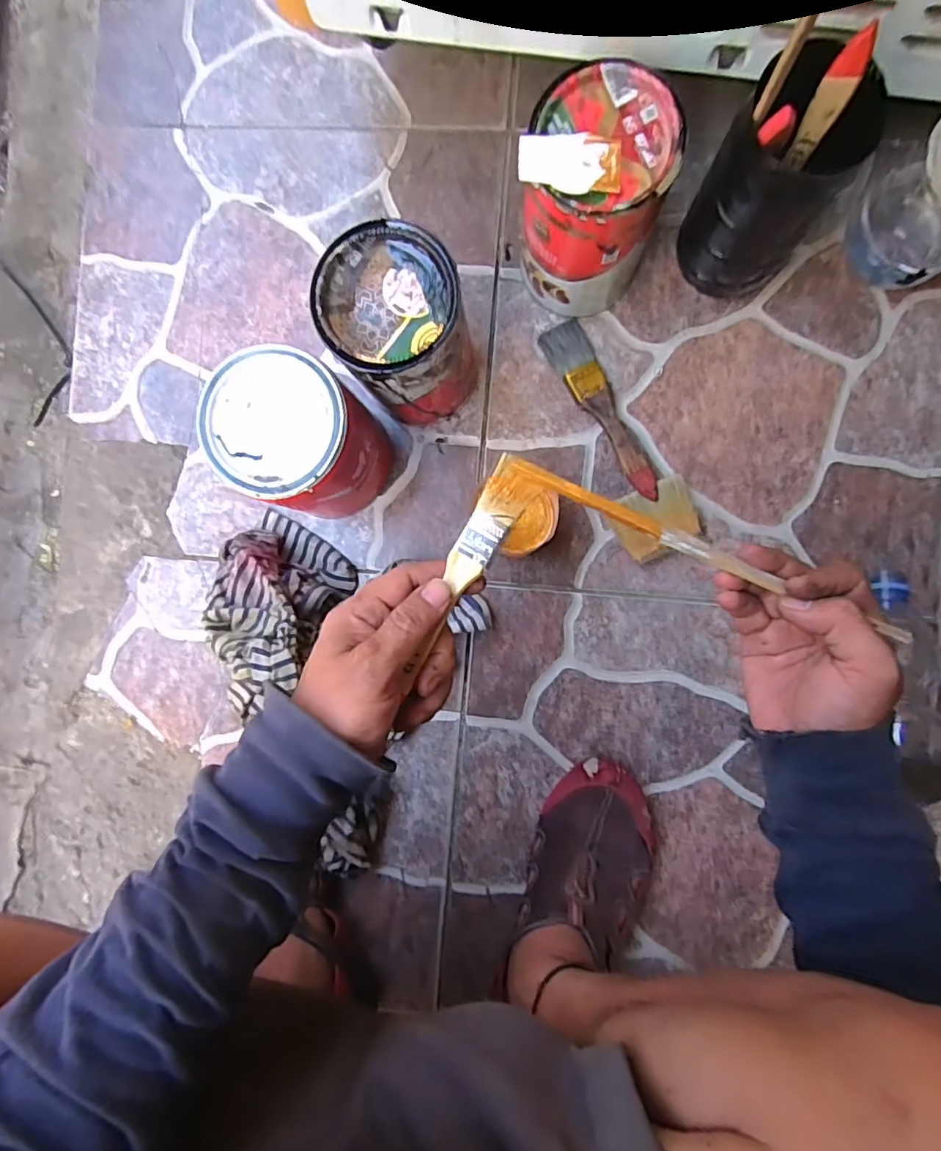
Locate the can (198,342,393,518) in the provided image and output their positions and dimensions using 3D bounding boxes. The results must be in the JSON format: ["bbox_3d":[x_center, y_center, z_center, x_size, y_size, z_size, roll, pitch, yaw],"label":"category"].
[{"bbox_3d":[-0.126,-0.103,0.446,0.117,0.135,0.102,31,92,2],"label":"can"}]

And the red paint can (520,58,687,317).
[{"bbox_3d":[0.089,-0.272,0.417,0.090,0.136,0.096,0,90,3],"label":"red paint can"}]

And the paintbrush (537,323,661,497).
[{"bbox_3d":[0.115,-0.141,0.472,0.037,0.025,0.167,-28,89,3],"label":"paintbrush"}]

